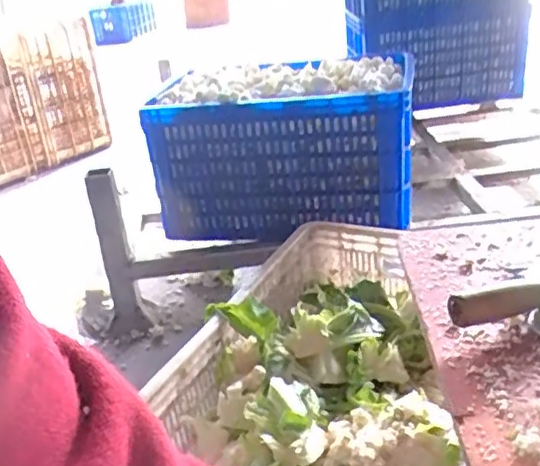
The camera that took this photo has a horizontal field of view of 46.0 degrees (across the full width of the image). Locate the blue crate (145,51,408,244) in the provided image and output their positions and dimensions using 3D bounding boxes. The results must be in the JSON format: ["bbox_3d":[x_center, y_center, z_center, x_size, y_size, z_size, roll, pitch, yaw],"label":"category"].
[{"bbox_3d":[0.031,-0.182,1.318,0.503,0.296,0.300,-1,27,12],"label":"blue crate"}]

